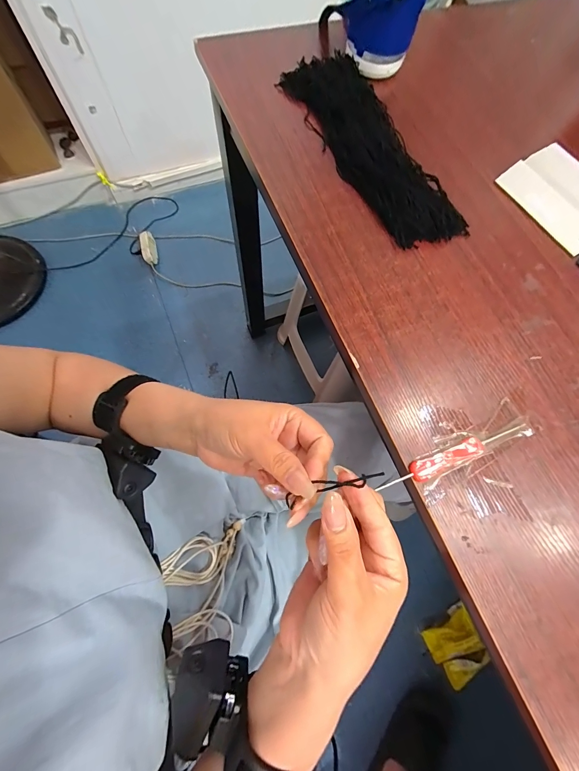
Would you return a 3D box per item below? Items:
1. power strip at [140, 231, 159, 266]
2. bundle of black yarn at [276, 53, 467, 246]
[{"bbox_3d":[-0.532,-0.516,1.202,0.056,0.060,0.130,-17,72,-7],"label":"power strip"},{"bbox_3d":[0.095,-0.281,0.367,0.087,0.032,0.294,-24,73,-9],"label":"bundle of black yarn"}]

